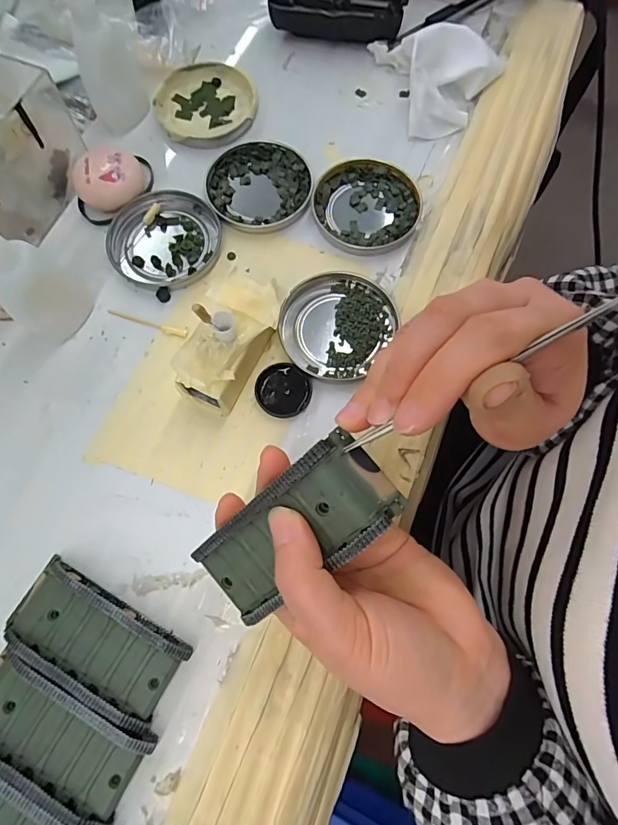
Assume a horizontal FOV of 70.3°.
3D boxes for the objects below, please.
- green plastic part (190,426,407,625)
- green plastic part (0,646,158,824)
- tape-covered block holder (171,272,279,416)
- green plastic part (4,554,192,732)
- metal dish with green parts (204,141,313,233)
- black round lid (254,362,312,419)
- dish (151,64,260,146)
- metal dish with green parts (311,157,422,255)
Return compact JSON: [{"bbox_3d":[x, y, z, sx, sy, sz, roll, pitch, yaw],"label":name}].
[{"bbox_3d":[-0.009,0.053,0.189,0.095,0.021,0.042,-42,76,21],"label":"green plastic part"},{"bbox_3d":[-0.130,0.163,0.224,0.094,0.019,0.044,29,75,8],"label":"green plastic part"},{"bbox_3d":[-0.050,-0.042,0.272,0.047,0.046,0.084,20,74,6],"label":"tape-covered block holder"},{"bbox_3d":[-0.116,0.121,0.237,0.095,0.020,0.044,29,75,8],"label":"green plastic part"},{"bbox_3d":[-0.038,-0.170,0.330,0.078,0.008,0.075,0,73,0],"label":"metal dish with green parts"},{"bbox_3d":[-0.017,-0.014,0.284,0.035,0.006,0.034,0,73,0],"label":"black round lid"},{"bbox_3d":[-0.082,-0.247,0.351,0.078,0.009,0.076,0,73,0],"label":"dish"},{"bbox_3d":[0.042,-0.152,0.324,0.076,0.007,0.076,0,73,0],"label":"metal dish with green parts"}]

